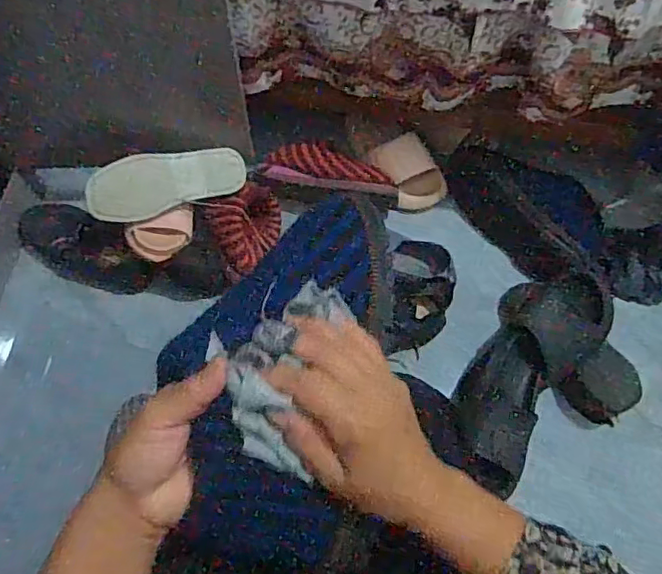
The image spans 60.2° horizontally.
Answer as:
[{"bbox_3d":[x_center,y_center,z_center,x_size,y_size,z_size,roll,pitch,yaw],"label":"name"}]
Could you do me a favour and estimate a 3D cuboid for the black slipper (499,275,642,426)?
[{"bbox_3d":[0.368,0.080,0.854,0.126,0.079,0.237,-28,71,-14],"label":"black slipper"}]

